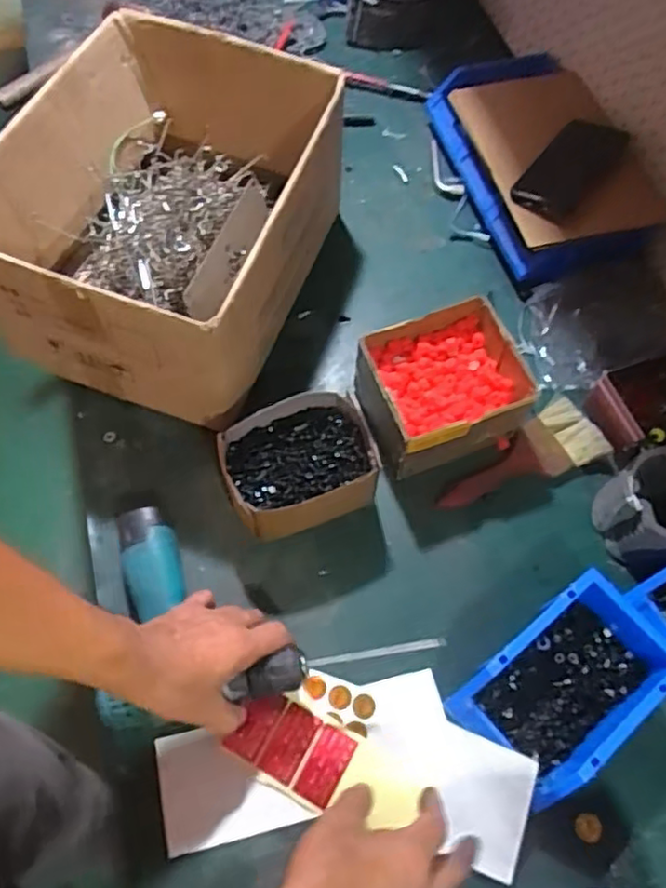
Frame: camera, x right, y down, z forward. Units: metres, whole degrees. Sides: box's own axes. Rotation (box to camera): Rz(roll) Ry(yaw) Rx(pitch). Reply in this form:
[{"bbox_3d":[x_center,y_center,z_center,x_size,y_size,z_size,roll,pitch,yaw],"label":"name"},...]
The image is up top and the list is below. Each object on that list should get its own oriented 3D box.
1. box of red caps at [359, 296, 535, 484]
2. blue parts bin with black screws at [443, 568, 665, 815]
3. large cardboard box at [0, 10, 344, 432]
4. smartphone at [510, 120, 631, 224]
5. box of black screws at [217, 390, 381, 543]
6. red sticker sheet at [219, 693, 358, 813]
[{"bbox_3d":[0.113,-0.054,0.701,0.167,0.099,0.145,-19,66,-10],"label":"box of red caps"},{"bbox_3d":[0.211,0.216,0.588,0.193,0.073,0.122,-38,70,-17],"label":"blue parts bin with black screws"},{"bbox_3d":[-0.172,-0.255,0.733,0.292,0.210,0.385,18,64,7],"label":"large cardboard box"},{"bbox_3d":[0.289,-0.337,0.791,0.081,0.014,0.169,35,68,15],"label":"smartphone"},{"bbox_3d":[-0.035,0.026,0.671,0.150,0.090,0.112,-20,66,-10],"label":"box of black screws"},{"bbox_3d":[-0.038,0.276,0.592,0.104,0.006,0.066,27,67,12],"label":"red sticker sheet"}]

